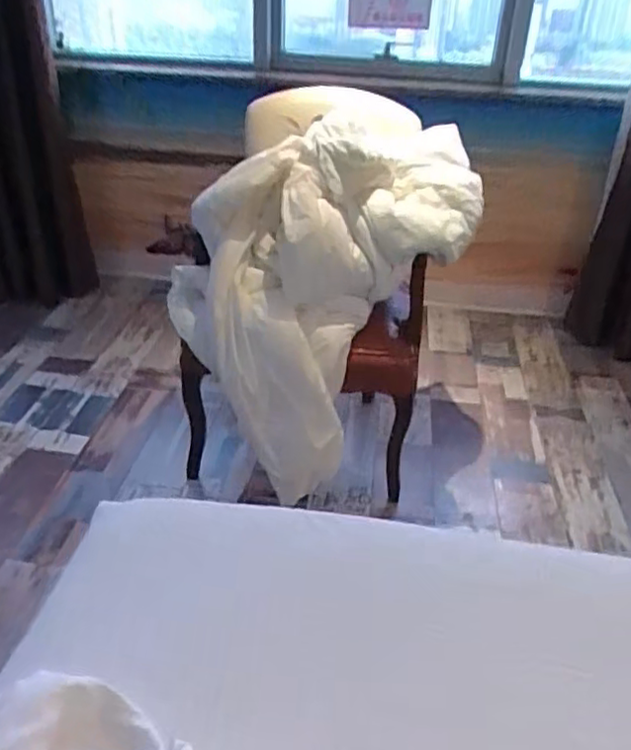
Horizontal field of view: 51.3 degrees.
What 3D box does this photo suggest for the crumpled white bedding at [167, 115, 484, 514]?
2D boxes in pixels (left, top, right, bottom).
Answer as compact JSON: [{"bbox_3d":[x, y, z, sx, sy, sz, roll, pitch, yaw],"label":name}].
[{"bbox_3d":[0.046,-0.212,1.632,0.687,0.680,0.490,-23,40,-35],"label":"crumpled white bedding"}]

